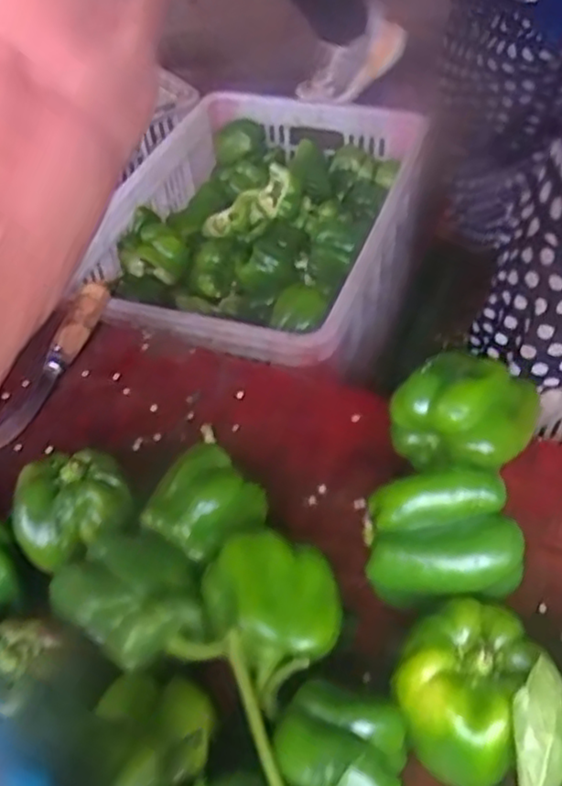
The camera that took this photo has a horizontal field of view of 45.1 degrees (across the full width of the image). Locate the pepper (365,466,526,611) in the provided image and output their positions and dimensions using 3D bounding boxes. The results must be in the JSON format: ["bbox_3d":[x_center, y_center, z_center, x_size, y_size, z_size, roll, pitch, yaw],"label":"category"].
[{"bbox_3d":[0.090,0.094,0.391,0.082,0.083,0.058,-1,48,3],"label":"pepper"}]

